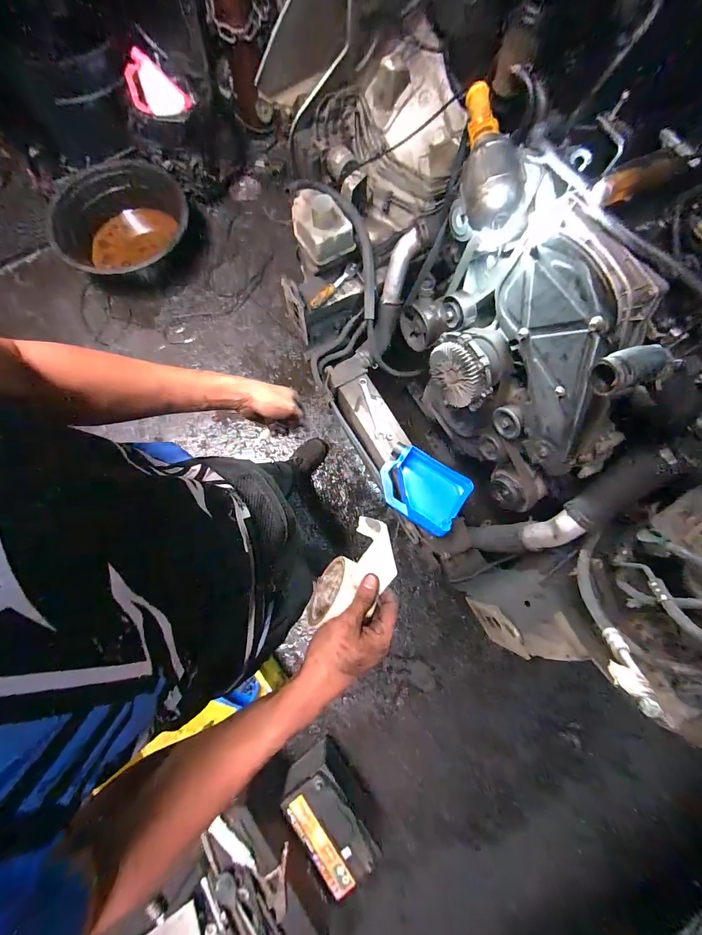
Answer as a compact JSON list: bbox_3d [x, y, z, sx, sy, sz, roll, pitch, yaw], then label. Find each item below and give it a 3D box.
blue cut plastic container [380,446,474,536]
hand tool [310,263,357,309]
[{"bbox_3d":[0.182,0.053,0.908,0.219,0.067,0.175,34,80,6],"label":"blue cut plastic container"},{"bbox_3d":[-0.047,-0.500,0.949,0.025,0.028,0.177,41,80,7],"label":"hand tool"}]

